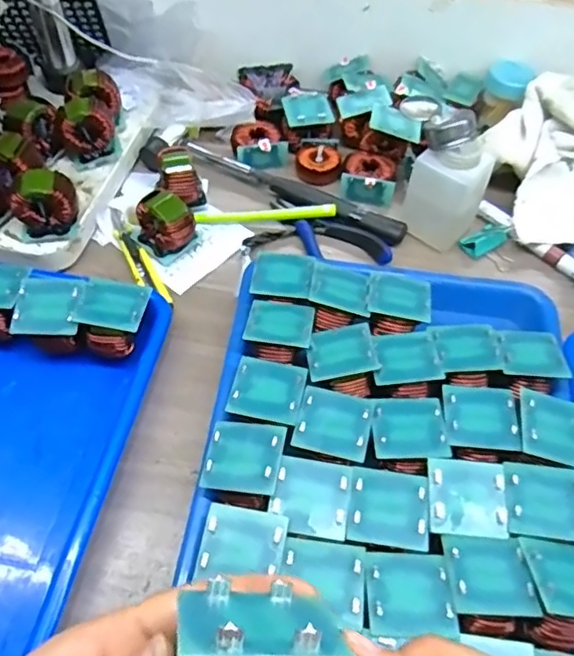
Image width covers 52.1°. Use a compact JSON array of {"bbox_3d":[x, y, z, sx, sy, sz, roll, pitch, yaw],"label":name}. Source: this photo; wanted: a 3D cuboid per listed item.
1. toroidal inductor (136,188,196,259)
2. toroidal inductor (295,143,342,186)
[{"bbox_3d":[-0.104,-0.089,0.504,0.041,0.042,0.033,36,61,21],"label":"toroidal inductor"},{"bbox_3d":[0.031,-0.164,0.585,0.043,0.021,0.039,5,54,2],"label":"toroidal inductor"}]

